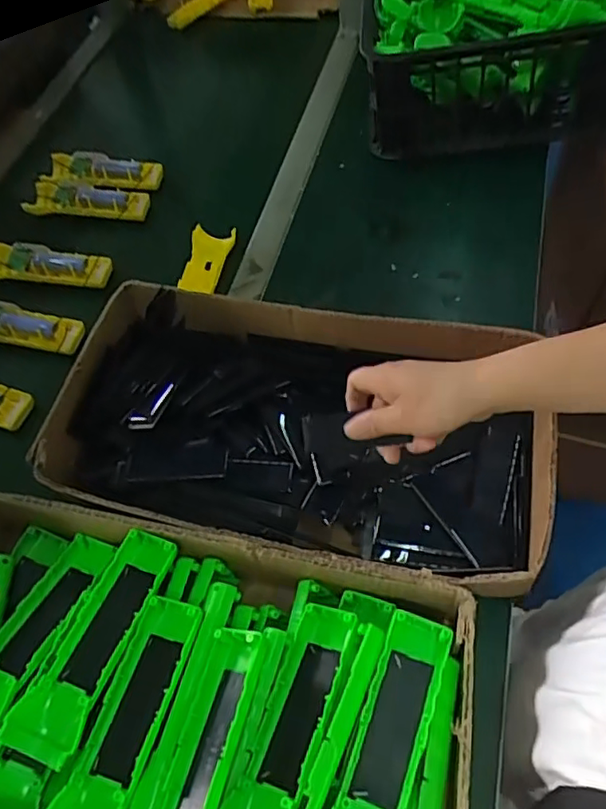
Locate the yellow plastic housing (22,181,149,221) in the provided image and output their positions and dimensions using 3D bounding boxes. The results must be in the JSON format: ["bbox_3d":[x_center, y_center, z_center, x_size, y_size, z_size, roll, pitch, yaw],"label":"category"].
[{"bbox_3d":[-0.296,-0.283,0.826,0.168,0.017,0.056,6,57,9],"label":"yellow plastic housing"}]

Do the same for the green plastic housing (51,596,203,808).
[{"bbox_3d":[-0.115,0.216,0.406,0.048,0.023,0.162,14,59,14],"label":"green plastic housing"}]

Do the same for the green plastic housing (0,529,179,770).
[{"bbox_3d":[-0.147,0.174,0.442,0.050,0.029,0.164,19,60,17],"label":"green plastic housing"}]

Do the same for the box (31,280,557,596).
[{"bbox_3d":[-0.007,0.015,0.539,0.424,0.073,0.238,11,58,12],"label":"box"}]

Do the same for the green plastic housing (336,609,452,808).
[{"bbox_3d":[0.053,0.216,0.380,0.048,0.020,0.162,14,59,14],"label":"green plastic housing"}]

